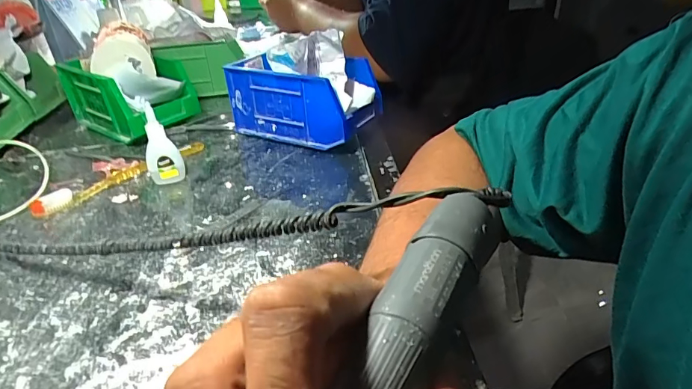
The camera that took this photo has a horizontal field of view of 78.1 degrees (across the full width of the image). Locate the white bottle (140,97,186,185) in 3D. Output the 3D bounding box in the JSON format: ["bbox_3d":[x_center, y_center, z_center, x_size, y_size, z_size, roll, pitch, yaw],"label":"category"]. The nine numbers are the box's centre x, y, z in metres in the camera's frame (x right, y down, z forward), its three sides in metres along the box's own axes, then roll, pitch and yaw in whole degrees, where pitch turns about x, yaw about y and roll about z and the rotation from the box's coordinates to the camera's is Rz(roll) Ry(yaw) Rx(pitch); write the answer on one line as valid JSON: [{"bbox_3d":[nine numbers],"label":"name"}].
[{"bbox_3d":[-0.194,-0.054,0.442,0.033,0.092,0.021,-19,35,-24],"label":"white bottle"}]

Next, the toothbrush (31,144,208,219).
[{"bbox_3d":[-0.241,-0.023,0.473,0.019,0.018,0.191,24,40,36],"label":"toothbrush"}]

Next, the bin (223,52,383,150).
[{"bbox_3d":[-0.054,-0.119,0.537,0.176,0.090,0.091,15,36,26],"label":"bin"}]

